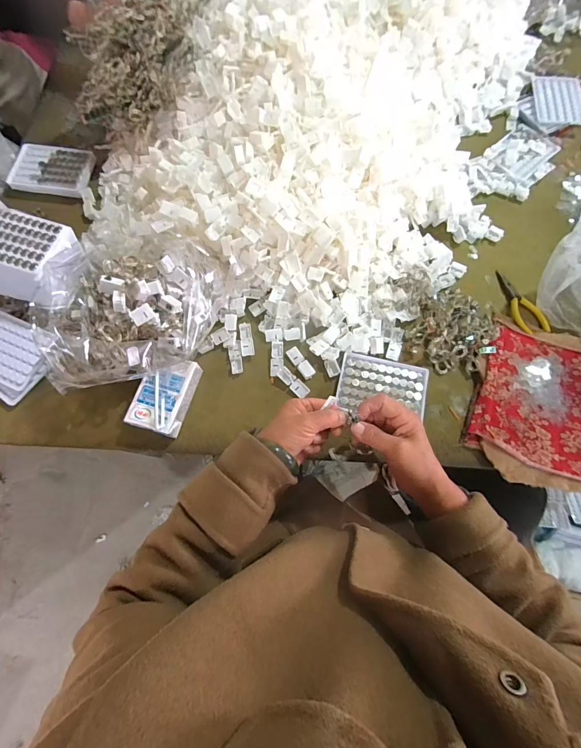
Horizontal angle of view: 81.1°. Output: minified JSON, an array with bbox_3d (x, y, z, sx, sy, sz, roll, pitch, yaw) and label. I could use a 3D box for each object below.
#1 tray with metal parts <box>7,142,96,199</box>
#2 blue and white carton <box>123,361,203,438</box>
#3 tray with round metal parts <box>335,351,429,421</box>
[{"bbox_3d":[-0.429,-0.365,0.609,0.139,0.016,0.103,4,73,0],"label":"tray with metal parts"},{"bbox_3d":[-0.177,0.031,0.486,0.064,0.045,0.105,18,74,4],"label":"blue and white carton"},{"bbox_3d":[0.137,0.019,0.509,0.128,0.015,0.088,13,73,3],"label":"tray with round metal parts"}]

